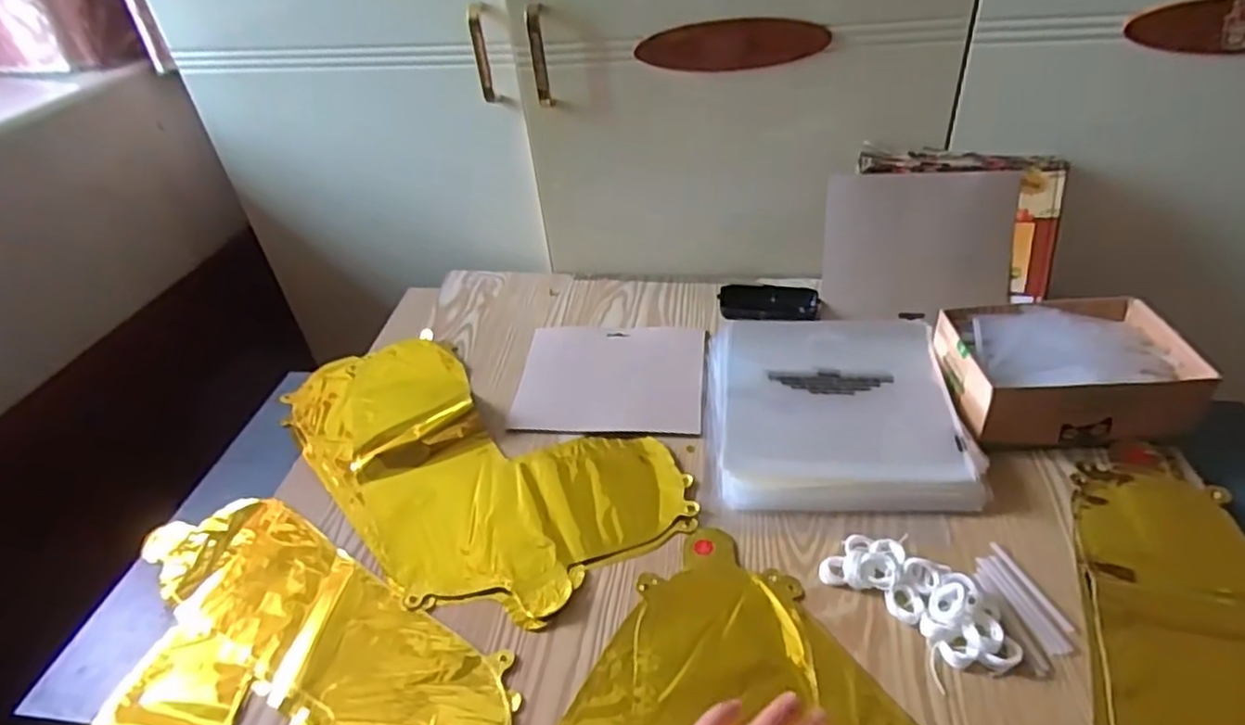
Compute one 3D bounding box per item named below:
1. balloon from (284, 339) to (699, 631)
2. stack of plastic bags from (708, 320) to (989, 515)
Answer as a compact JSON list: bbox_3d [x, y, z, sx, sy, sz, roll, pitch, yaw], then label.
[{"bbox_3d":[-0.152,0.074,0.652,0.237,0.019,0.408,-33,46,-28],"label":"balloon"},{"bbox_3d":[0.193,0.037,0.646,0.212,0.027,0.234,-2,39,6],"label":"stack of plastic bags"}]

